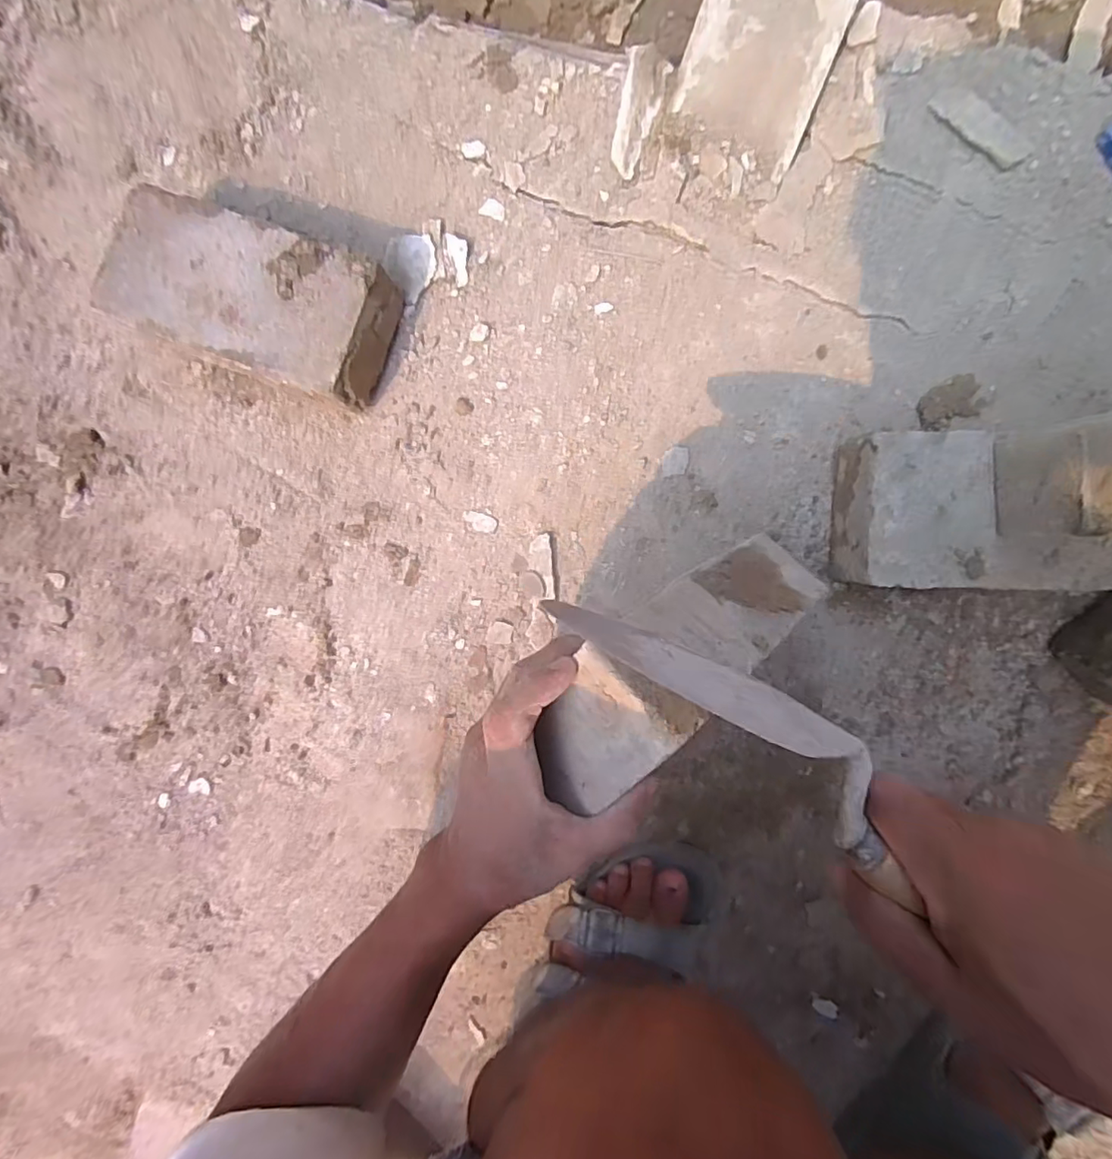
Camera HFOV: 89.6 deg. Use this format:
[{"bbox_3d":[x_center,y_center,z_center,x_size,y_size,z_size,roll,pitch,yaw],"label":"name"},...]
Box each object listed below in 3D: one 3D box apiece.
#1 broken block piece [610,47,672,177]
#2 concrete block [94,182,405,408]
[{"bbox_3d":[0.066,-0.366,0.439,0.033,0.011,0.093,10,92,3],"label":"broken block piece"},{"bbox_3d":[-0.236,-0.214,0.438,0.207,0.064,0.107,20,93,3],"label":"concrete block"}]

